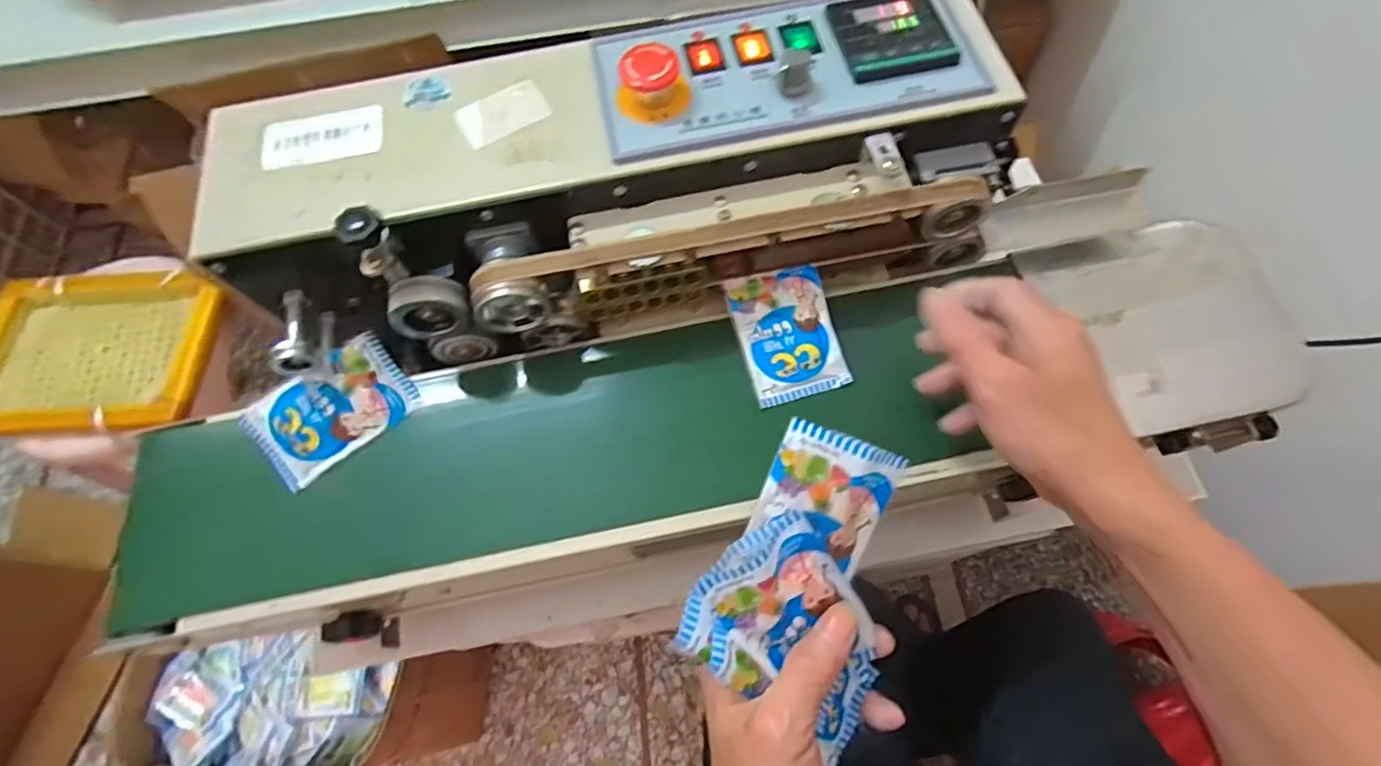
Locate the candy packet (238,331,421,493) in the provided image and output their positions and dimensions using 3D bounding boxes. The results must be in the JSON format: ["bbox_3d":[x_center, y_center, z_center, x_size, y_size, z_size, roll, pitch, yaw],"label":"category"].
[{"bbox_3d":[-0.251,0.019,0.424,0.102,0.012,0.065,-38,98,-13],"label":"candy packet"}]

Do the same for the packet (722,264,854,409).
[{"bbox_3d":[0.068,-0.035,0.425,0.066,0.005,0.092,-17,84,2],"label":"packet"}]

